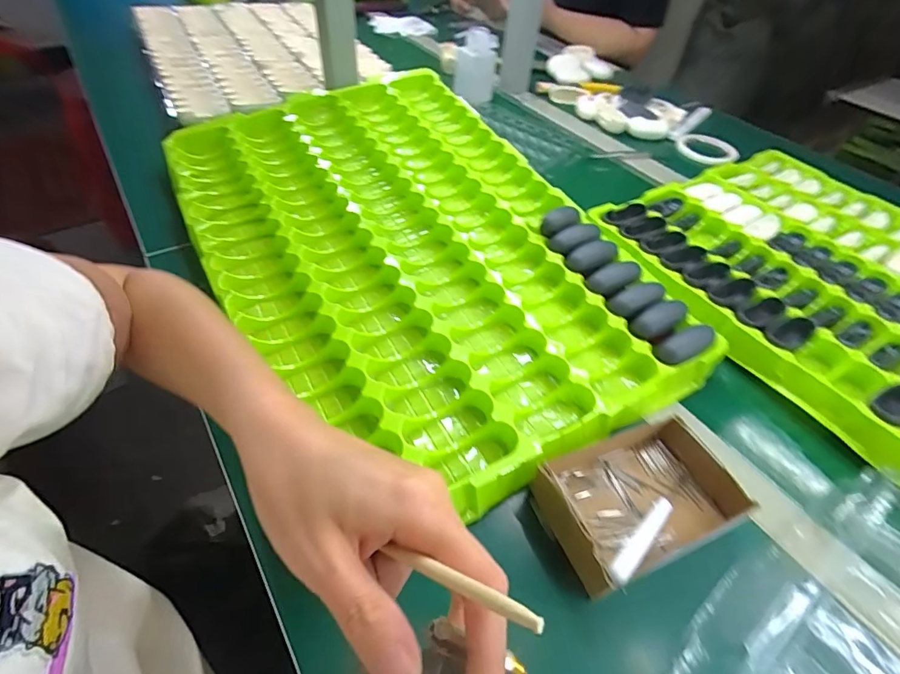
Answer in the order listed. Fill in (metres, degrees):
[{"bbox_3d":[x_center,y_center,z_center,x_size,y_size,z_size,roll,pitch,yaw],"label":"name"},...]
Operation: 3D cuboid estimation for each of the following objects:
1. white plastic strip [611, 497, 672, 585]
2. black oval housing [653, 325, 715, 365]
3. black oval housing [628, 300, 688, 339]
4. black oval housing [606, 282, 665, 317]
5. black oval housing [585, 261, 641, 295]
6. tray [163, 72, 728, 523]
[{"bbox_3d":[0.120,0.121,0.271,0.080,0.006,0.011,-20,51,-43],"label":"white plastic strip"},{"bbox_3d":[0.208,0.005,0.386,0.061,0.014,0.023,-17,52,-19],"label":"black oval housing"},{"bbox_3d":[0.195,-0.018,0.405,0.058,0.014,0.027,-27,56,-25],"label":"black oval housing"},{"bbox_3d":[0.180,-0.035,0.419,0.062,0.018,0.028,-17,52,-19],"label":"black oval housing"},{"bbox_3d":[0.162,-0.056,0.433,0.062,0.018,0.027,-18,52,-19],"label":"black oval housing"},{"bbox_3d":[-0.054,-0.124,0.466,0.375,0.037,0.562,-20,53,-21],"label":"tray"}]

